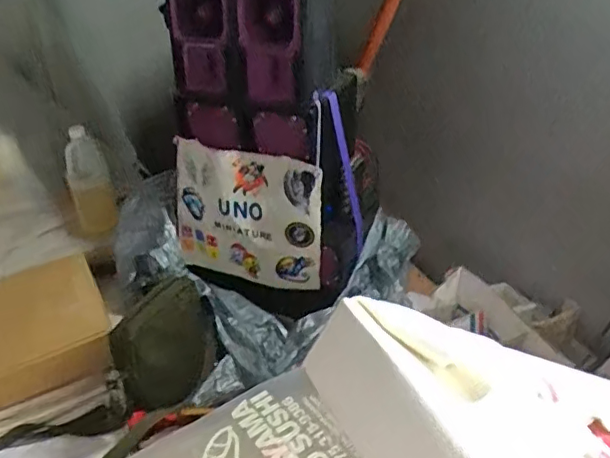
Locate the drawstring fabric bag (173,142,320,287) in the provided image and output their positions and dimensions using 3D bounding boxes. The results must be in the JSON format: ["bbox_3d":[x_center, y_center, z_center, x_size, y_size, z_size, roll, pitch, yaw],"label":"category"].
[{"bbox_3d":[-0.109,-0.014,1.009,0.277,0.250,0.037,13,34,21],"label":"drawstring fabric bag"}]

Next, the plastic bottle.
[{"bbox_3d":[-0.452,-0.085,1.207,0.083,0.232,0.091,-15,34,-22],"label":"plastic bottle"}]

